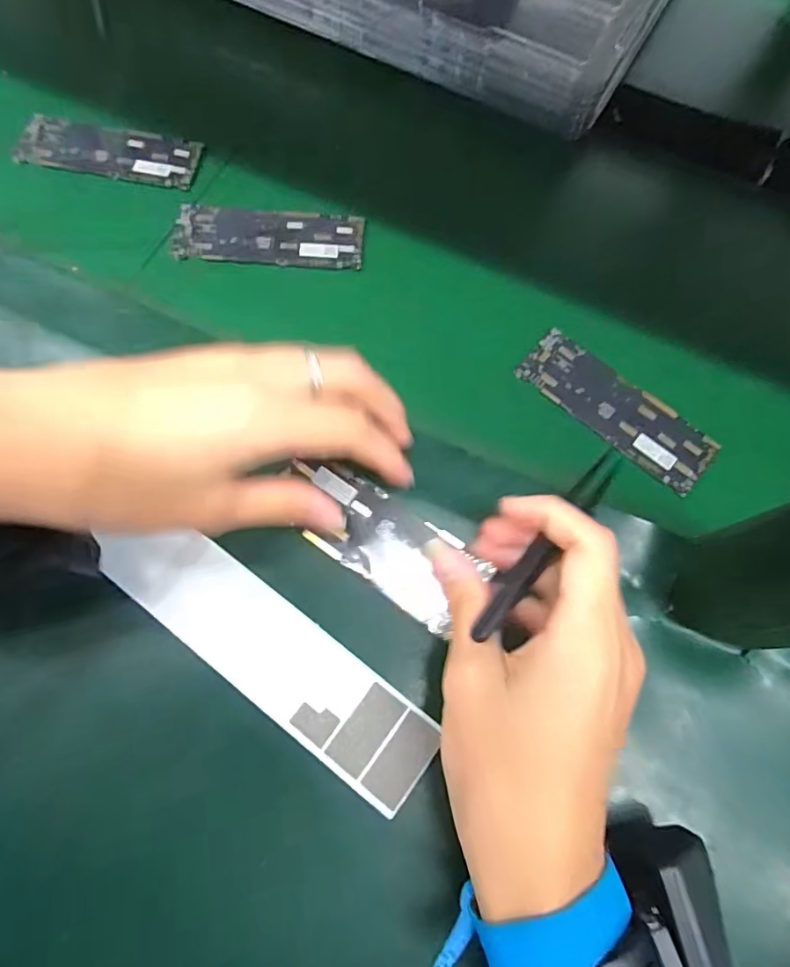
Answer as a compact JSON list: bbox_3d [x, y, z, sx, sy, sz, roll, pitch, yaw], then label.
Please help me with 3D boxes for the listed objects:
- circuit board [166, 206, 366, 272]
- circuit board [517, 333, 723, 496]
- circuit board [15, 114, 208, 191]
[{"bbox_3d":[-0.086,-0.168,0.358,0.125,0.008,0.044,2,72,0],"label":"circuit board"},{"bbox_3d":[0.135,-0.045,0.321,0.122,0.004,0.044,40,76,10],"label":"circuit board"},{"bbox_3d":[-0.206,-0.238,0.378,0.127,0.005,0.045,9,72,2],"label":"circuit board"}]

